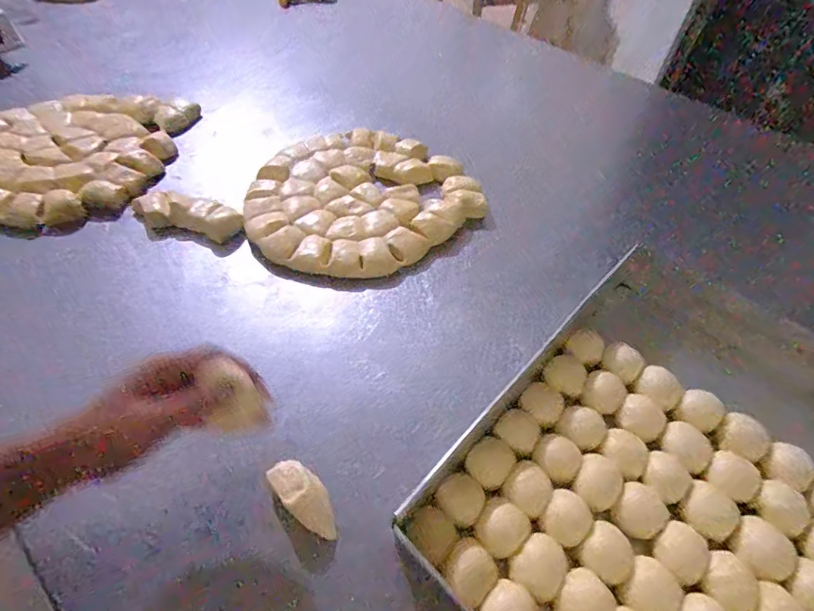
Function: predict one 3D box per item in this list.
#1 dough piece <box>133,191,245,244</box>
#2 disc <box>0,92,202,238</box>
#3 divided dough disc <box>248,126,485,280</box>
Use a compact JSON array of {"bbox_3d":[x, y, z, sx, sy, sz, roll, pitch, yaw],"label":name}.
[{"bbox_3d":[-0.281,-0.116,0.581,0.140,0.028,0.044,15,52,9],"label":"dough piece"},{"bbox_3d":[-0.485,-0.217,0.638,0.314,0.046,0.288,-4,51,-6],"label":"disc"},{"bbox_3d":[-0.065,-0.152,0.623,0.298,0.030,0.266,-23,56,-20],"label":"divided dough disc"}]

